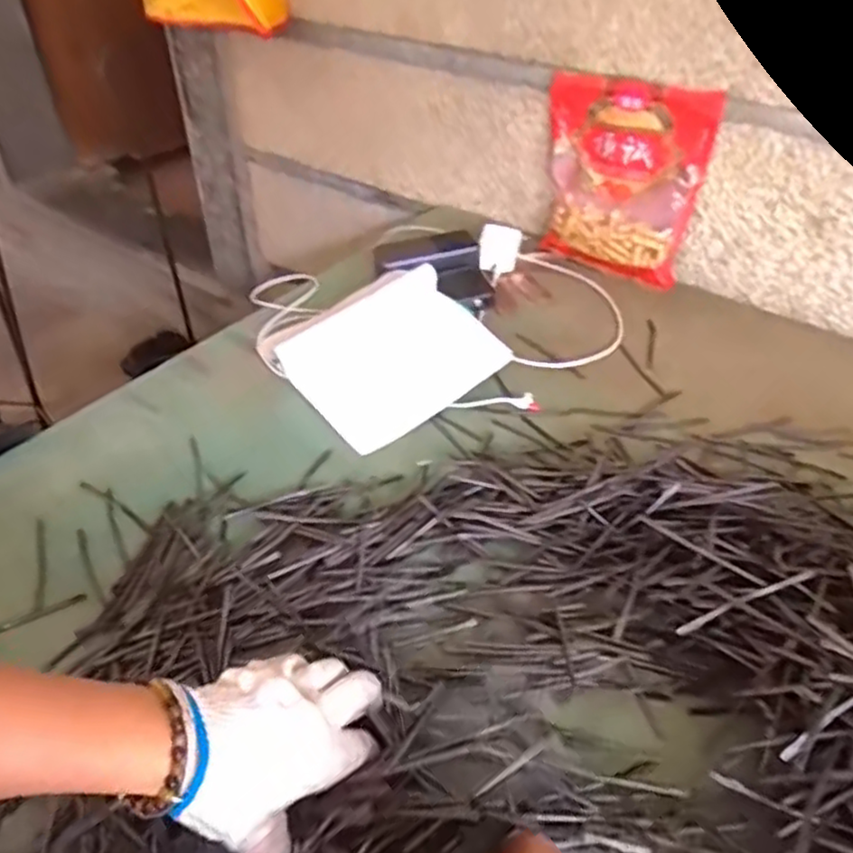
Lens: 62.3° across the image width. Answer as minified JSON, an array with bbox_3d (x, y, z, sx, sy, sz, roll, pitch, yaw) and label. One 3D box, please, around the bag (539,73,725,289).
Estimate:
[{"bbox_3d":[0.243,-0.314,0.901,0.201,0.224,0.033,22,30,25],"label":"bag"}]

